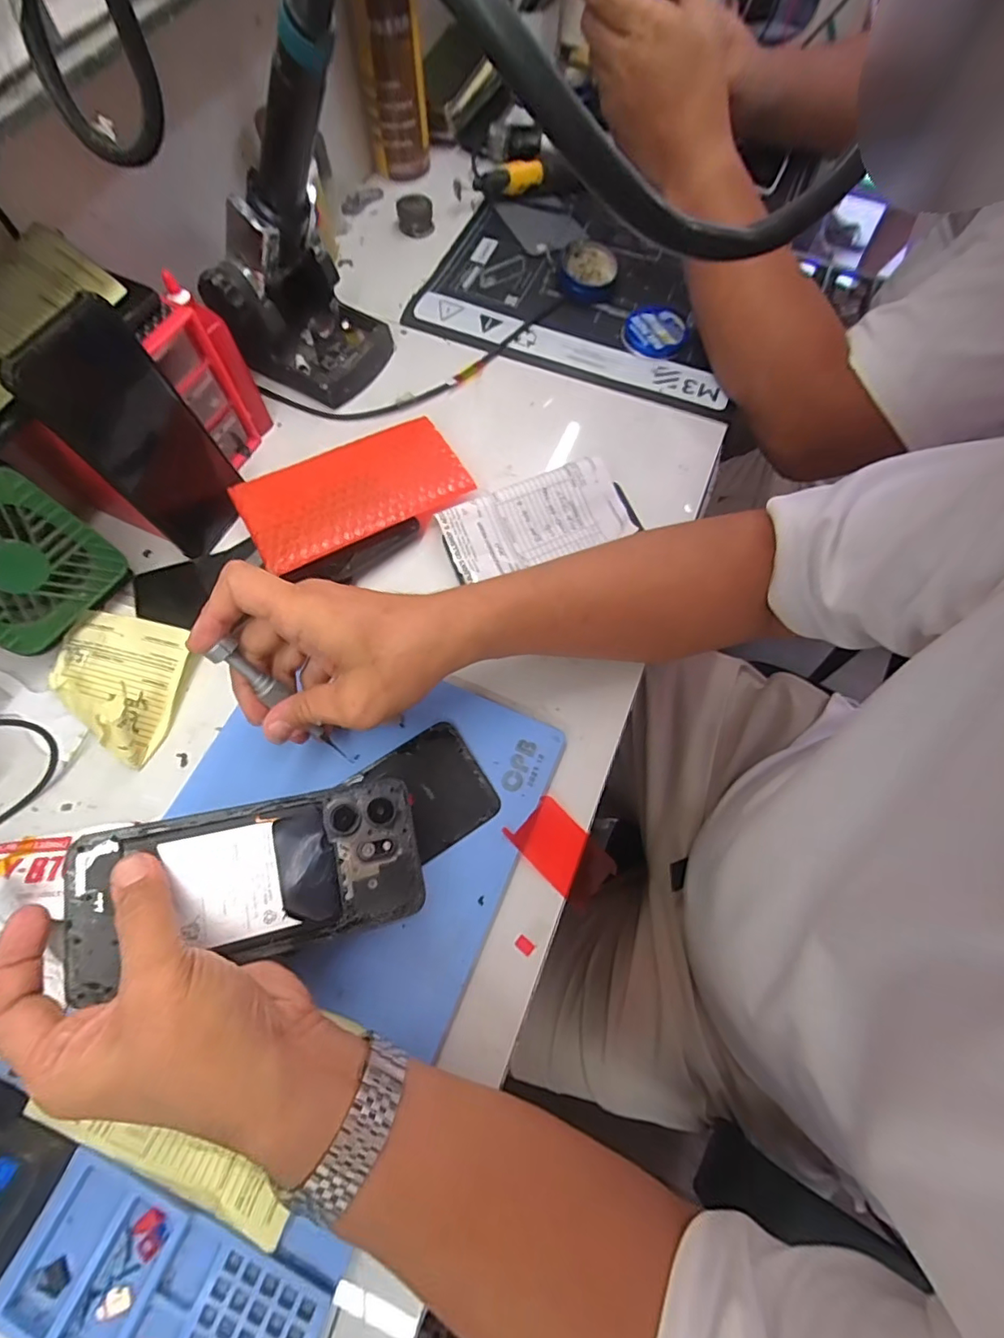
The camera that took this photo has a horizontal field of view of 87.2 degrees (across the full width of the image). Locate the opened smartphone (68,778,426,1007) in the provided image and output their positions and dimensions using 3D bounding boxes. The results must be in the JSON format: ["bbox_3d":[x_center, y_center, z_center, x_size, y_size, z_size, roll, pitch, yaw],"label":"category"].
[{"bbox_3d":[-0.126,0.105,0.275,0.162,0.011,0.080,-2,65,-20],"label":"opened smartphone"}]

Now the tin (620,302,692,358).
[{"bbox_3d":[0.153,-0.338,0.523,0.063,0.015,0.065,0,69,-1],"label":"tin"}]

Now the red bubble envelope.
[{"bbox_3d":[-0.120,-0.148,0.428,0.174,0.007,0.092,-27,70,-15],"label":"red bubble envelope"}]

